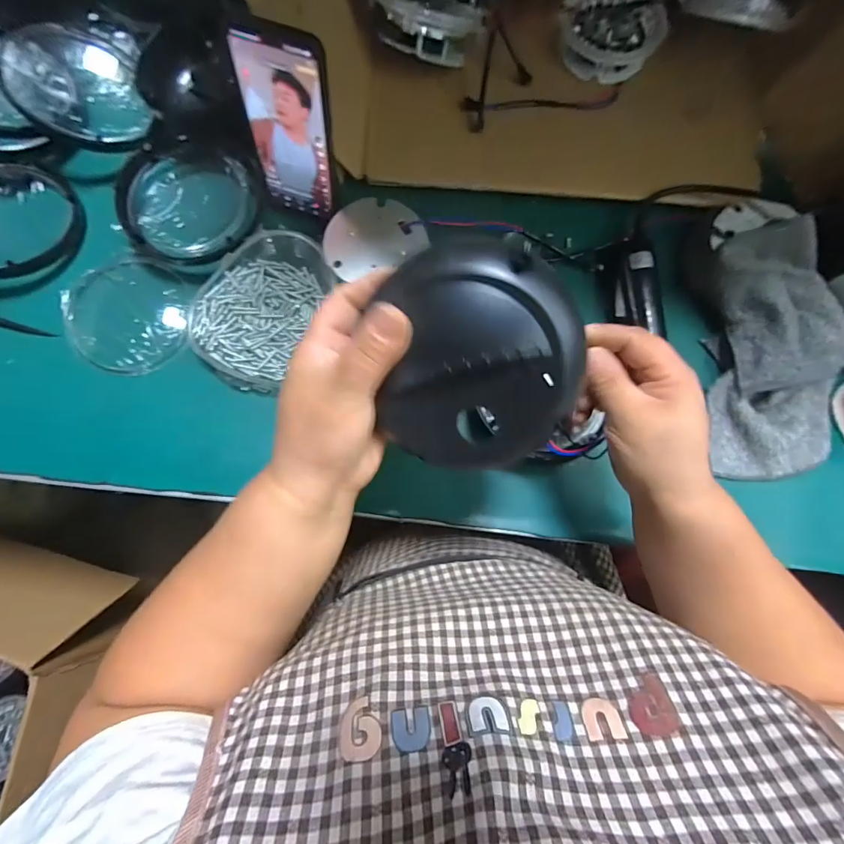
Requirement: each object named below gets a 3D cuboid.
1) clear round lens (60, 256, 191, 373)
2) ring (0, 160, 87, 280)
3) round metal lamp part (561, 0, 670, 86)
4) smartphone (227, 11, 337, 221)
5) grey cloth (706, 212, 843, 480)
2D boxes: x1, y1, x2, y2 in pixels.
[{"bbox_3d":[-0.292,-0.112,0.432,0.114,0.024,0.127,-38,81,-8],"label":"clear round lens"},{"bbox_3d":[-0.426,-0.206,0.439,0.131,0.041,0.128,0,78,-1],"label":"ring"},{"bbox_3d":[0.213,-0.443,0.488,0.108,0.031,0.111,0,78,-1],"label":"round metal lamp part"},{"bbox_3d":[-0.116,-0.254,0.382,0.074,0.163,0.013,19,67,0],"label":"smartphone"},{"bbox_3d":[0.341,-0.070,0.413,0.119,0.061,0.239,-1,78,-1],"label":"grey cloth"}]

